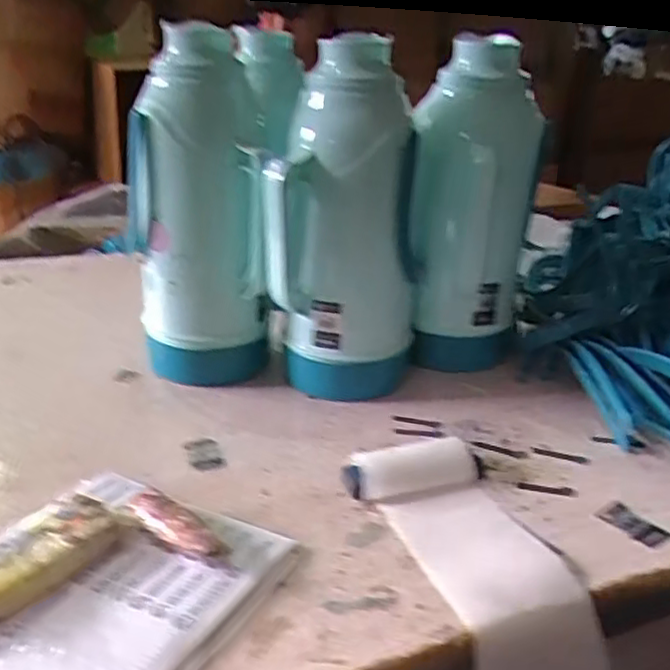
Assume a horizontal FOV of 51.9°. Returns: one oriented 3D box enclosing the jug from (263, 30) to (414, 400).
[{"bbox_3d":[0.011,-0.115,0.764,0.152,0.370,0.127,9,23,16],"label":"jug"}]

